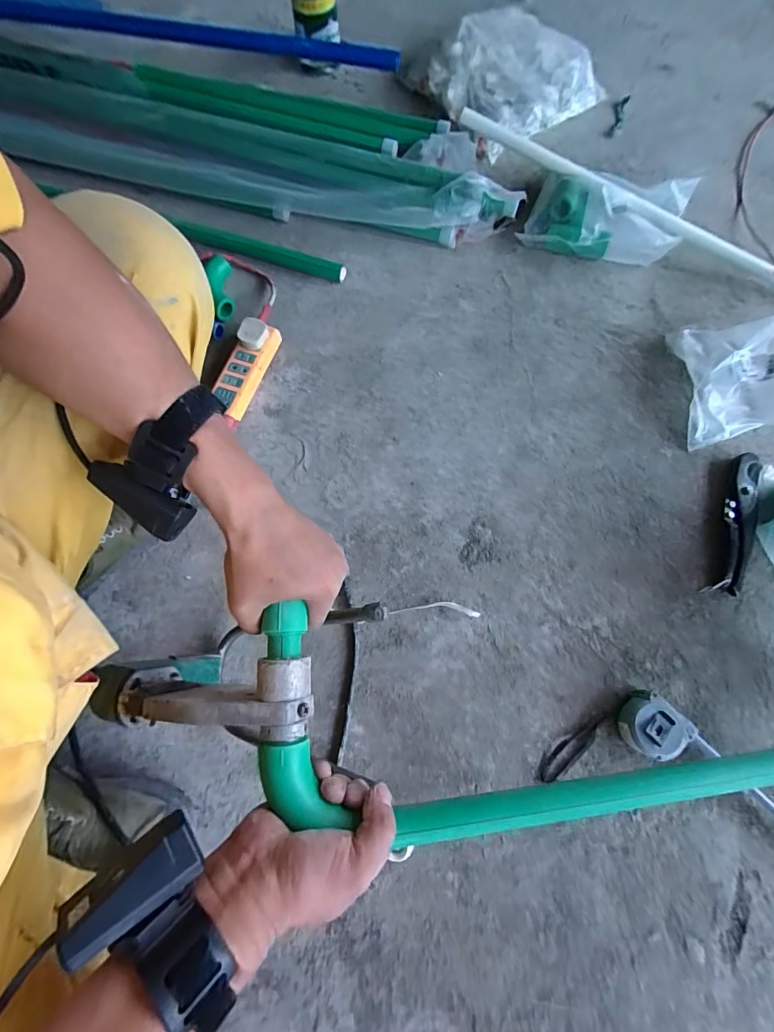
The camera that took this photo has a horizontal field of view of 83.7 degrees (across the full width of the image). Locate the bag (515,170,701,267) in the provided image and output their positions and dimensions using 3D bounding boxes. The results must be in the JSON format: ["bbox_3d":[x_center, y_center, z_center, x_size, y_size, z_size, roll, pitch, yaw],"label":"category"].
[{"bbox_3d":[0.337,-0.465,0.670,0.227,0.069,0.128,16,76,7],"label":"bag"}]

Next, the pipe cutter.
[{"bbox_3d":[0.448,0.012,0.551,0.043,0.020,0.189,19,76,7],"label":"pipe cutter"}]

